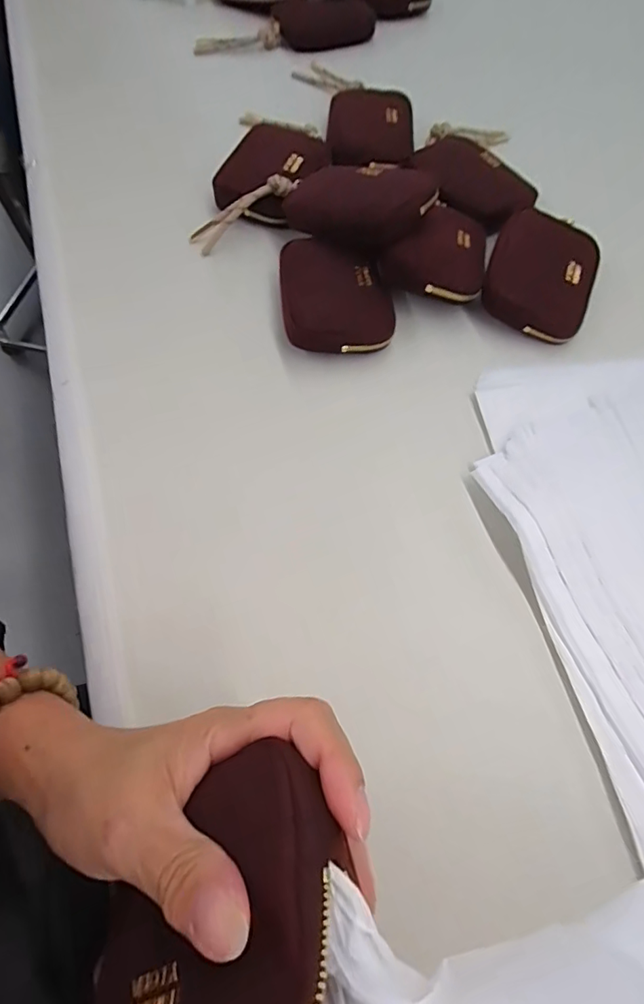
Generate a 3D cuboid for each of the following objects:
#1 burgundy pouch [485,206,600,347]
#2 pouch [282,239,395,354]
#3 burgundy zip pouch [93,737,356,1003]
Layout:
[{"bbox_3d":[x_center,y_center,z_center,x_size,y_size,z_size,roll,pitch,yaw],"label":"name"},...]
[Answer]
[{"bbox_3d":[0.175,-0.183,0.387,0.079,0.029,0.113,21,65,8],"label":"burgundy pouch"},{"bbox_3d":[0.011,-0.156,0.364,0.080,0.023,0.087,-5,65,-4],"label":"pouch"},{"bbox_3d":[-0.037,0.127,0.149,0.094,0.014,0.078,-29,40,13],"label":"burgundy zip pouch"}]

